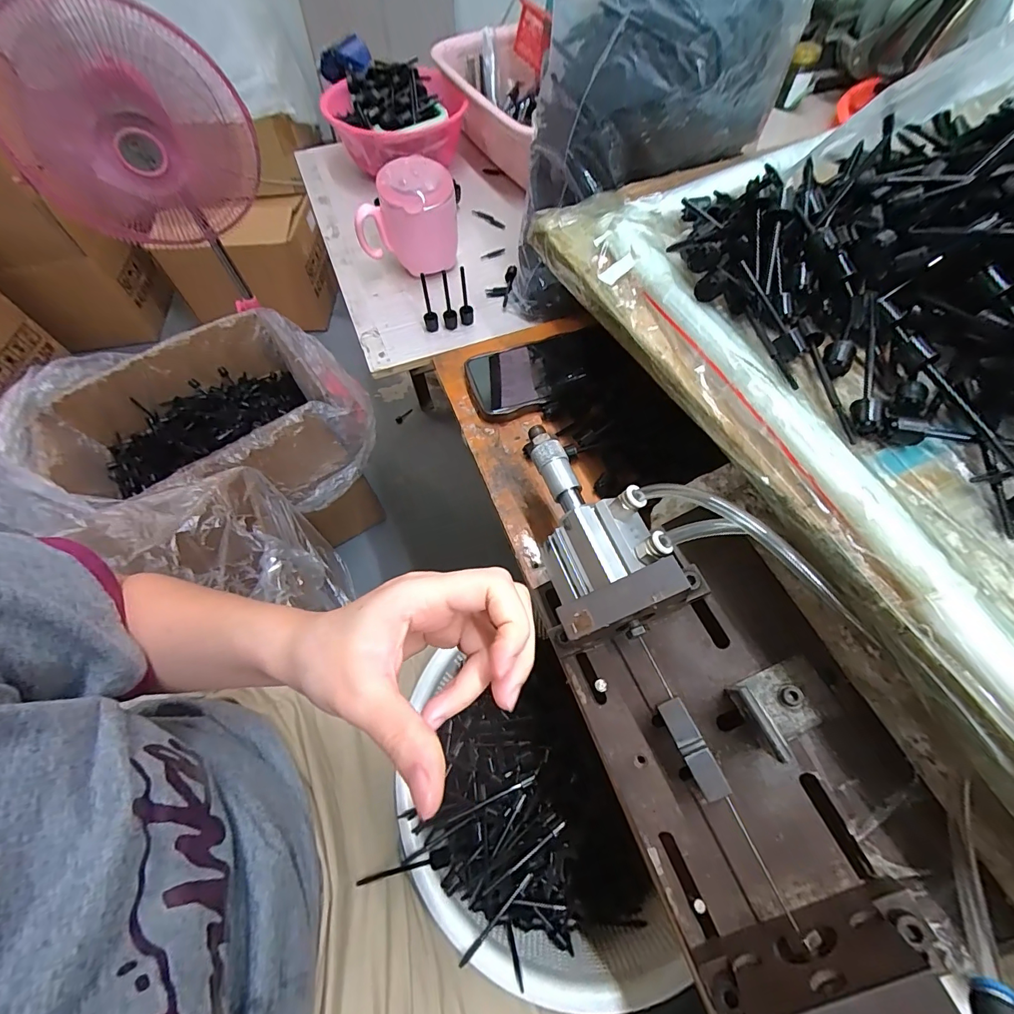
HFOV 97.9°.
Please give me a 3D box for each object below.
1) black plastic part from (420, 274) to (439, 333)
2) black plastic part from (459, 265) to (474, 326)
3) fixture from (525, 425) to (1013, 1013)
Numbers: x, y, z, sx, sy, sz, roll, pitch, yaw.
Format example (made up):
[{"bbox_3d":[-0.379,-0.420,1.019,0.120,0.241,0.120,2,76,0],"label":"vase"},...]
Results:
[{"bbox_3d":[-0.085,-0.215,0.463,0.013,0.055,0.021,-35,67,-16],"label":"black plastic part"},{"bbox_3d":[-0.045,-0.222,0.468,0.014,0.062,0.021,-6,62,-2],"label":"black plastic part"},{"bbox_3d":[0.131,0.122,0.241,0.145,0.090,0.434,-20,63,-9],"label":"fixture"}]

